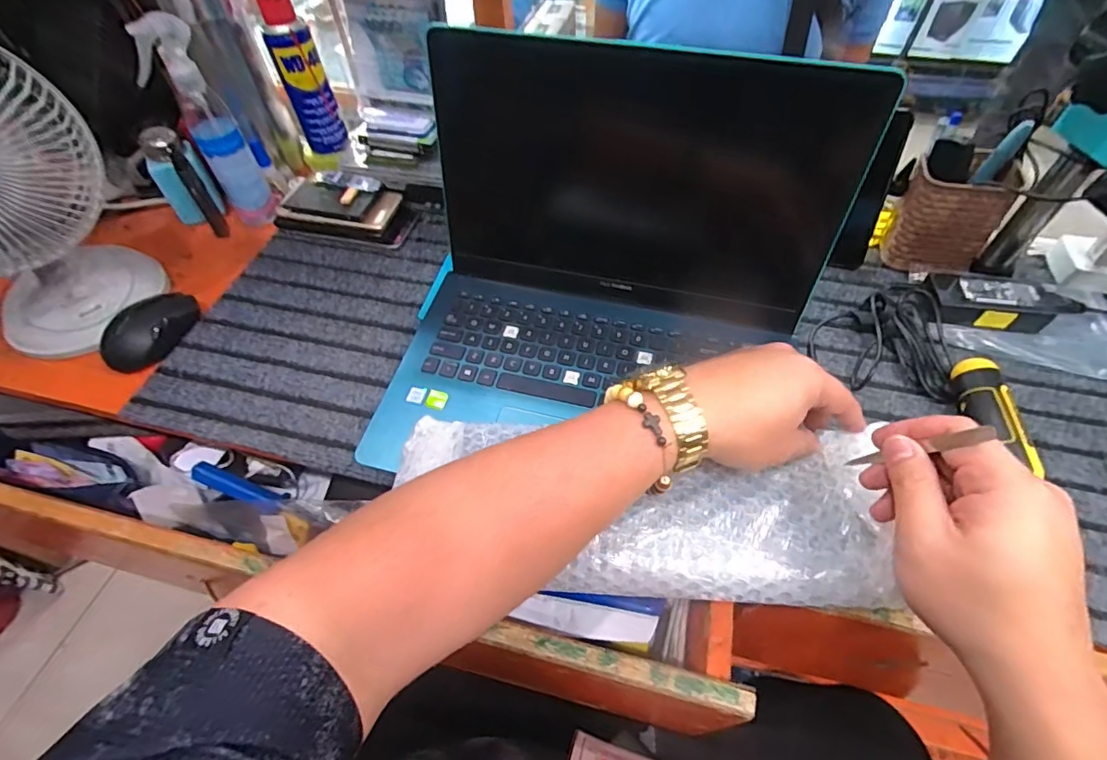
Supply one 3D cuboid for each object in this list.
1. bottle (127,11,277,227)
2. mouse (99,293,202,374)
[{"bbox_3d":[-0.380,-0.275,0.582,0.068,0.214,0.050,-29,58,-19],"label":"bottle"},{"bbox_3d":[-0.415,-0.056,0.541,0.060,0.034,0.089,13,54,10],"label":"mouse"}]

